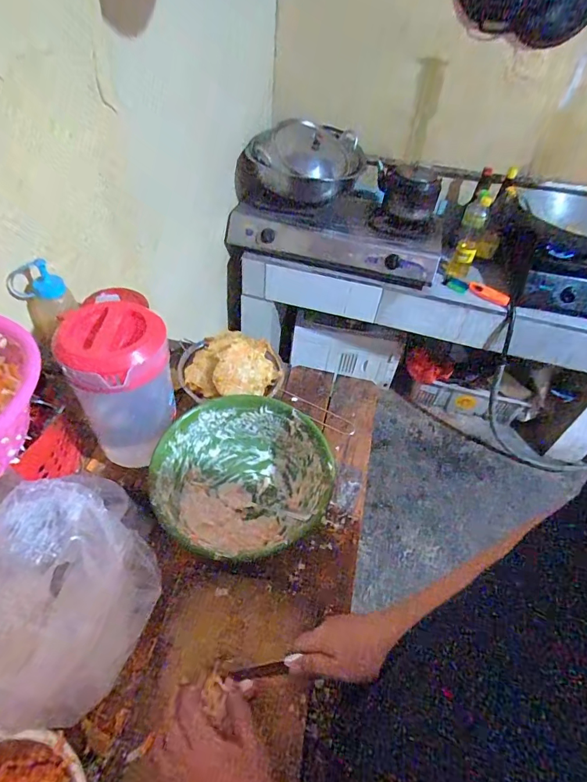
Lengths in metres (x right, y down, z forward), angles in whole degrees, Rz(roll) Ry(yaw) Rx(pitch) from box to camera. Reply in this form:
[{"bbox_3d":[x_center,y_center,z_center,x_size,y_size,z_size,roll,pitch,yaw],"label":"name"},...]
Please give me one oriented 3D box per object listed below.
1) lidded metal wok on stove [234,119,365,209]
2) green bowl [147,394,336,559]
[{"bbox_3d":[0.042,-0.784,1.431,0.367,0.198,0.372,14,47,6],"label":"lidded metal wok on stove"},{"bbox_3d":[-0.080,0.114,0.596,0.233,0.086,0.198,-19,52,-23],"label":"green bowl"}]

